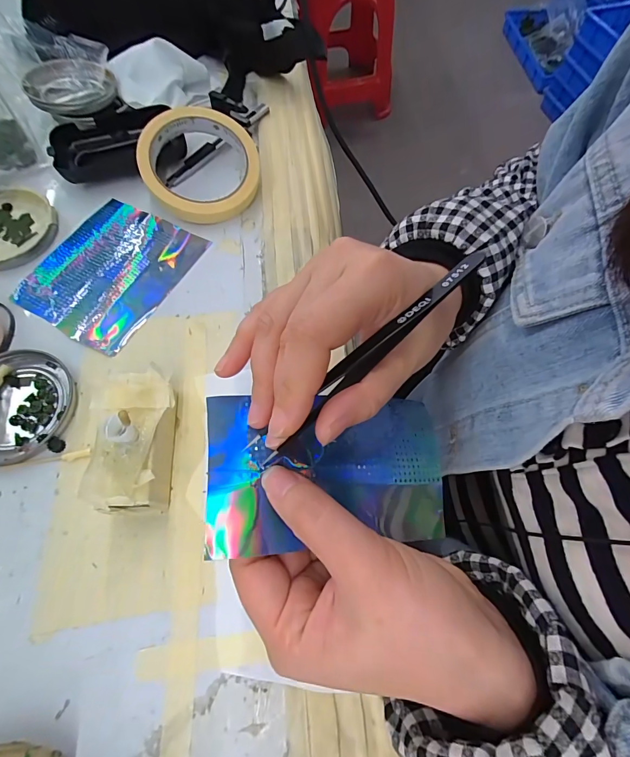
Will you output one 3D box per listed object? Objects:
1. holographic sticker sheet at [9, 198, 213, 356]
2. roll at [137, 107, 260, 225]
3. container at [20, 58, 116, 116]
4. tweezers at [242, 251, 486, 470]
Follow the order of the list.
[{"bbox_3d":[-0.163,-0.089,0.298,0.106,0.010,0.123,27,69,11],"label":"holographic sticker sheet"},{"bbox_3d":[-0.096,-0.180,0.318,0.096,0.018,0.096,2,81,-14],"label":"roll"},{"bbox_3d":[-0.228,-0.275,0.348,0.069,0.018,0.072,-12,67,-5],"label":"container"},{"bbox_3d":[0.020,-0.009,0.164,0.128,0.017,0.014,-42,72,3],"label":"tweezers"}]

